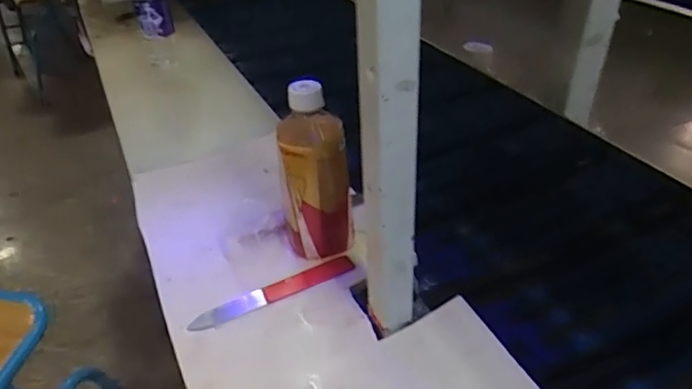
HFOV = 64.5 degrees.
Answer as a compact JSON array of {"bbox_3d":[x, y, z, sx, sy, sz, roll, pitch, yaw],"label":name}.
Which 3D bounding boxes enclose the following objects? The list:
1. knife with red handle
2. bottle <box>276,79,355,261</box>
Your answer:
[{"bbox_3d":[-0.071,0.098,0.546,0.167,0.006,0.025,-20,40,-19],"label":"knife with red handle"},{"bbox_3d":[-0.031,-0.016,0.543,0.066,0.178,0.059,-6,38,-2],"label":"bottle"}]

